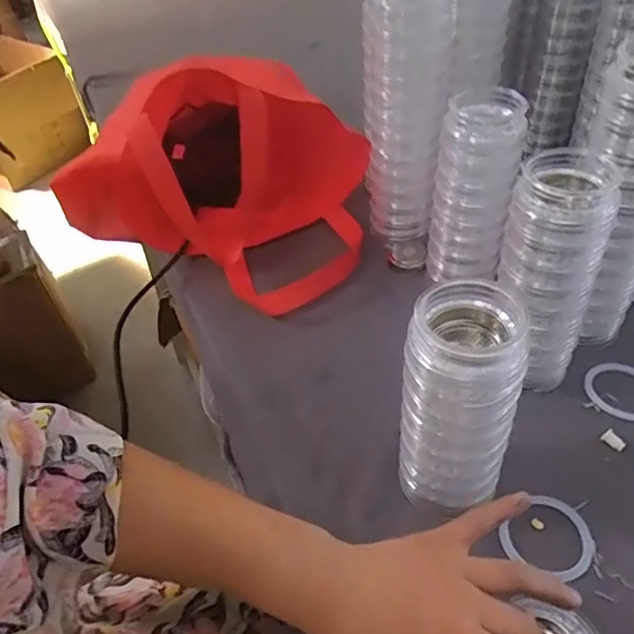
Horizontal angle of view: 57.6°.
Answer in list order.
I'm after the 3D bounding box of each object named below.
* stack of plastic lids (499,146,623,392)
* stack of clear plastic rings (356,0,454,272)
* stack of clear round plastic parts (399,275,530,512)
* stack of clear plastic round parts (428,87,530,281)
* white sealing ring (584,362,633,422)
[{"bbox_3d":[0.175,-0.032,0.444,0.068,0.175,0.074,14,48,20],"label":"stack of plastic lids"},{"bbox_3d":[0.084,-0.173,0.542,0.077,0.251,0.086,0,44,6],"label":"stack of clear plastic rings"},{"bbox_3d":[0.090,0.059,0.369,0.065,0.166,0.061,7,46,13],"label":"stack of clear round plastic parts"},{"bbox_3d":[0.138,-0.107,0.511,0.068,0.162,0.053,7,46,13],"label":"stack of clear plastic round parts"},{"bbox_3d":[0.249,0.060,0.470,0.058,0.004,0.059,-3,44,3],"label":"white sealing ring"}]

